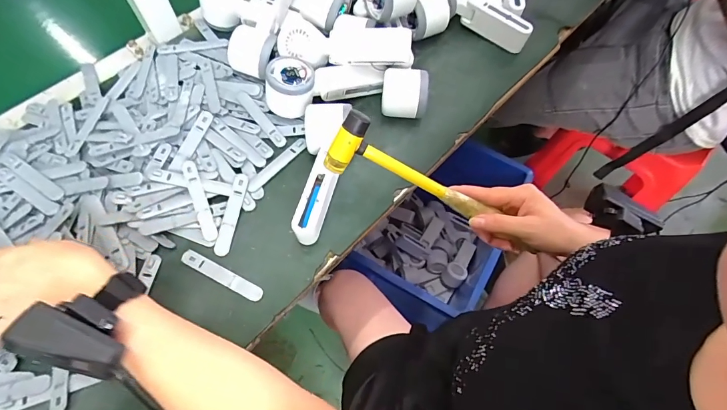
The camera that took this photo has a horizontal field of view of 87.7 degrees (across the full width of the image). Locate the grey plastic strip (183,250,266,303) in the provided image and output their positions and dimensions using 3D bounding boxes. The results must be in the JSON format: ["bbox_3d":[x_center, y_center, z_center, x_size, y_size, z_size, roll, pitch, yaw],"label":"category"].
[{"bbox_3d":[-0.146,0.072,0.390,0.094,0.006,0.016,24,64,12],"label":"grey plastic strip"}]

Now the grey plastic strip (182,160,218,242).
[{"bbox_3d":[-0.181,-0.005,0.418,0.015,0.004,0.094,-20,78,-11],"label":"grey plastic strip"}]

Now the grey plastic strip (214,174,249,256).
[{"bbox_3d":[-0.146,0.009,0.419,0.017,0.010,0.093,7,62,3],"label":"grey plastic strip"}]

